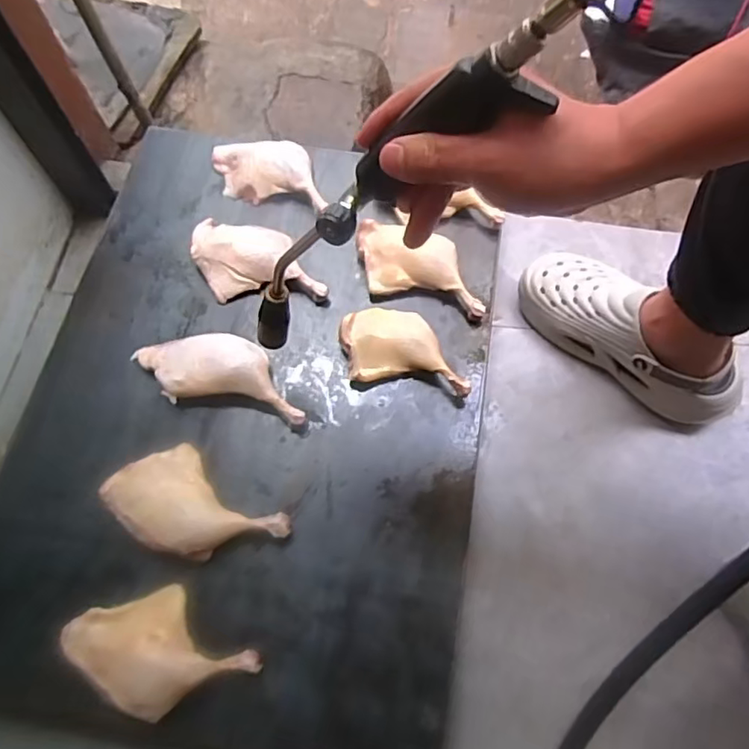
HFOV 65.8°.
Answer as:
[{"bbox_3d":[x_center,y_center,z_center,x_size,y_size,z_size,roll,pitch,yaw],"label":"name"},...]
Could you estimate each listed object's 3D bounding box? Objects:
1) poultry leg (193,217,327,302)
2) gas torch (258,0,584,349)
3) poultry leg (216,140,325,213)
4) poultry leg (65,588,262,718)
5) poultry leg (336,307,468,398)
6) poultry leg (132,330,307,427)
[{"bbox_3d":[-0.144,-0.130,0.691,0.185,0.037,0.096,23,69,11],"label":"poultry leg"},{"bbox_3d":[-0.019,-0.094,0.387,0.052,0.390,0.048,25,64,-20],"label":"gas torch"},{"bbox_3d":[-0.137,-0.263,0.745,0.160,0.043,0.079,10,67,6],"label":"poultry leg"},{"bbox_3d":[-0.195,0.250,0.521,0.149,0.030,0.097,34,71,15],"label":"poultry leg"},{"bbox_3d":[0.033,-0.026,0.647,0.146,0.033,0.087,9,67,5],"label":"poultry leg"},{"bbox_3d":[-0.163,-0.004,0.635,0.188,0.037,0.091,8,66,5],"label":"poultry leg"}]

